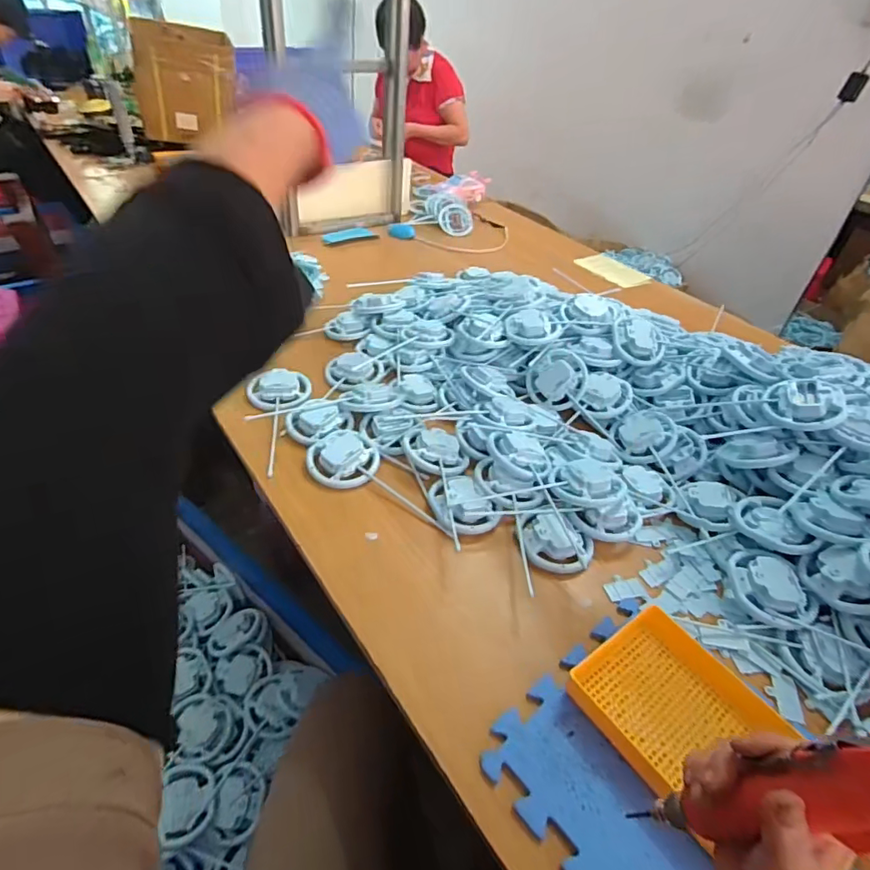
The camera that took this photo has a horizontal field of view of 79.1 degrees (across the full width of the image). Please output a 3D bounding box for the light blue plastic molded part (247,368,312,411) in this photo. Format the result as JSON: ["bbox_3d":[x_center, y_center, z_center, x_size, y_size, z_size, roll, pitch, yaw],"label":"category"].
[{"bbox_3d":[-0.260,-0.080,0.881,0.088,0.029,0.092,4,41,-3],"label":"light blue plastic molded part"}]

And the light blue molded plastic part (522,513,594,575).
[{"bbox_3d":[0.165,0.138,0.697,0.094,0.033,0.082,-2,41,-9],"label":"light blue molded plastic part"}]

